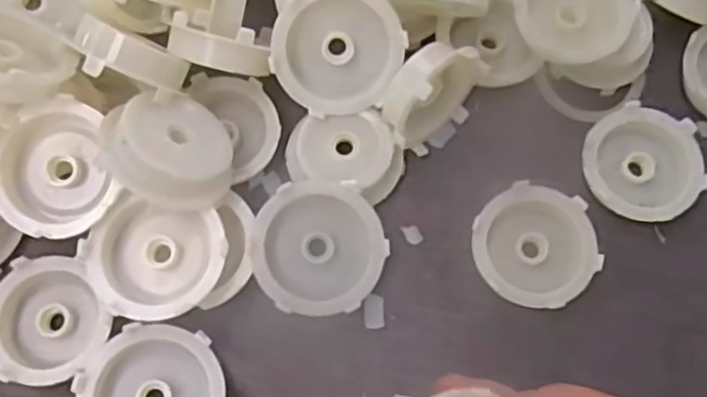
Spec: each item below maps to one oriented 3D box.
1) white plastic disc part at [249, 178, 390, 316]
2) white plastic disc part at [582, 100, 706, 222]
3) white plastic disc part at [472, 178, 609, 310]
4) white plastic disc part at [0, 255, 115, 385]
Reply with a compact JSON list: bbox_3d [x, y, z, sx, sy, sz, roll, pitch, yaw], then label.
[{"bbox_3d":[-0.015,0.022,0.295,0.055,0.024,0.056,3,74,0],"label":"white plastic disc part"},{"bbox_3d":[0.135,-0.018,0.315,0.055,0.017,0.047,37,77,9],"label":"white plastic disc part"},{"bbox_3d":[0.080,0.023,0.302,0.054,0.017,0.052,0,74,0],"label":"white plastic disc part"},{"bbox_3d":[-0.129,0.051,0.281,0.051,0.022,0.052,21,75,5],"label":"white plastic disc part"}]

